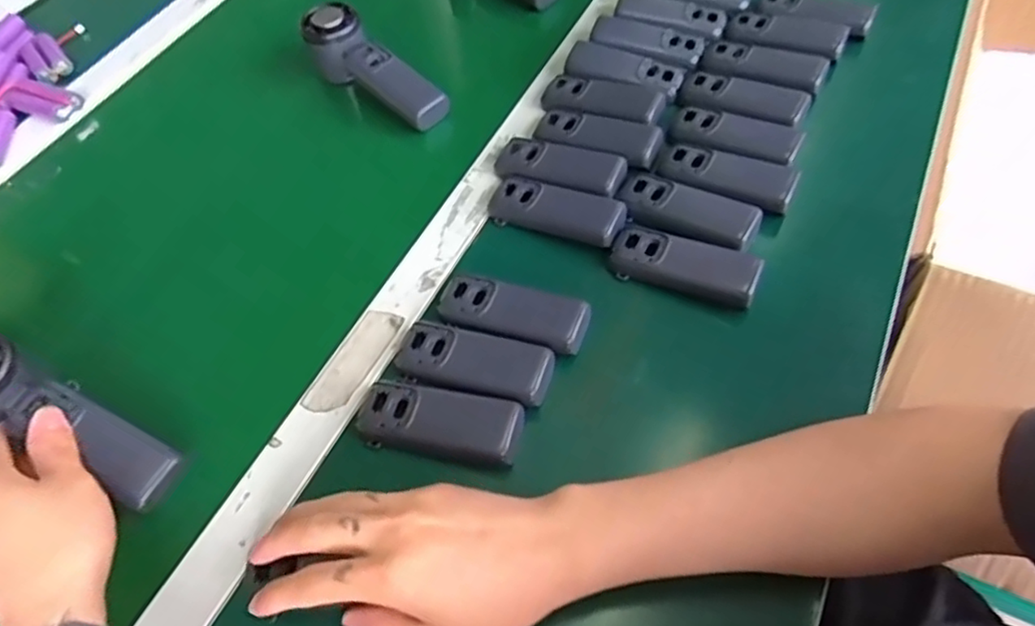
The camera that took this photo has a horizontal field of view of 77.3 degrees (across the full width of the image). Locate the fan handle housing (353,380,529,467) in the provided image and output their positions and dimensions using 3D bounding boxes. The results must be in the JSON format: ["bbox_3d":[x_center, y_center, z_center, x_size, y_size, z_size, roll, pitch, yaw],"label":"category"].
[{"bbox_3d":[-0.050,0.070,0.417,0.106,0.015,0.040,7,58,10],"label":"fan handle housing"}]

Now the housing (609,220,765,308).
[{"bbox_3d":[0.121,-0.037,0.469,0.104,0.015,0.045,20,61,17],"label":"housing"}]

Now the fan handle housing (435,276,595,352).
[{"bbox_3d":[-0.003,0.000,0.456,0.104,0.019,0.039,16,60,15],"label":"fan handle housing"}]

